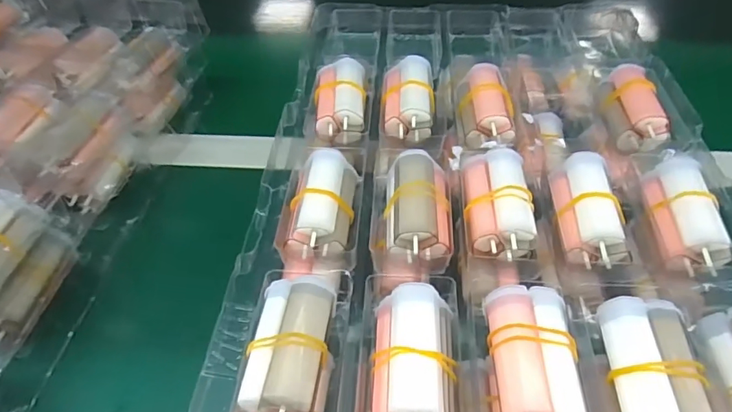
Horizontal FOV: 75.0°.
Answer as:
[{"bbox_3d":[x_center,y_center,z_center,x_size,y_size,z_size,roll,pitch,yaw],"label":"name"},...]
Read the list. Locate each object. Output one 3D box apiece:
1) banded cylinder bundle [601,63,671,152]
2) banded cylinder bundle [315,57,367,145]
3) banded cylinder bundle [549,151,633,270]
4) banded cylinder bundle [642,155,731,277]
[{"bbox_3d":[0.182,-0.070,0.329,0.031,0.024,0.067,0,48,4],"label":"banded cylinder bundle"},{"bbox_3d":[-0.018,-0.074,0.347,0.035,0.031,0.065,-2,48,2],"label":"banded cylinder bundle"},{"bbox_3d":[0.126,0.001,0.273,0.033,0.028,0.066,0,48,4],"label":"banded cylinder bundle"},{"bbox_3d":[0.178,0.003,0.264,0.028,0.020,0.068,1,60,5],"label":"banded cylinder bundle"}]

